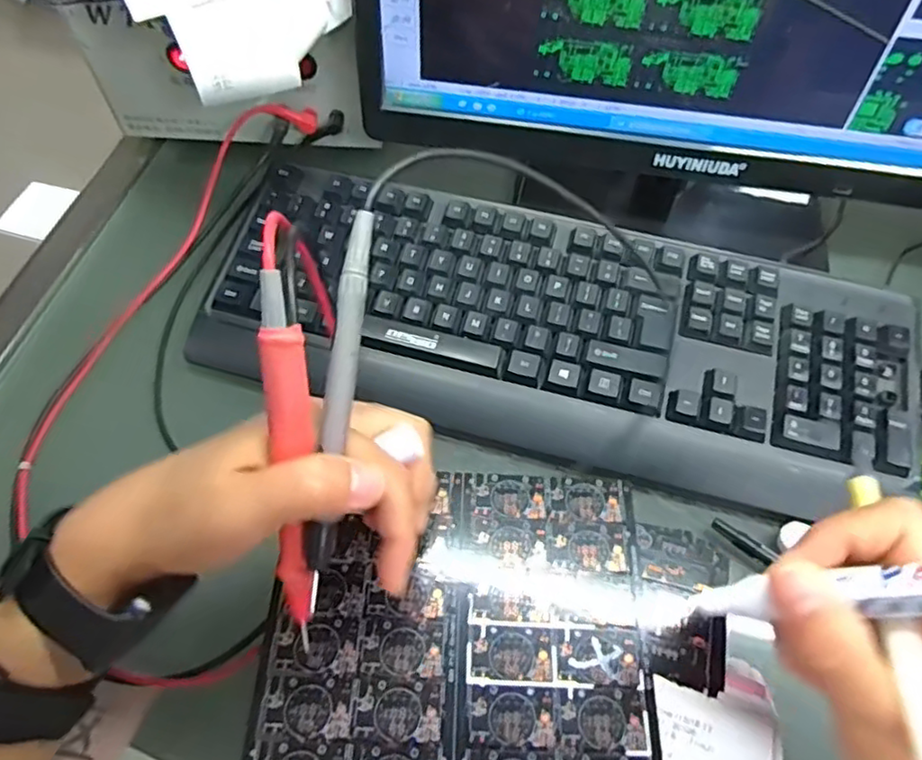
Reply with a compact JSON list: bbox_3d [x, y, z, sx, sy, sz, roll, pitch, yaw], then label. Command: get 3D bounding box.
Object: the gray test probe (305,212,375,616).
[{"bbox_3d":[-0.044,0.009,0.230,0.009,0.007,0.140,7,87,2],"label":"gray test probe"}]

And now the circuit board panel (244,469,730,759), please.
[{"bbox_3d":[0.017,0.114,0.280,0.186,0.004,0.157,11,59,4],"label":"circuit board panel"}]

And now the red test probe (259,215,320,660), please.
[{"bbox_3d":[-0.060,0.018,0.227,0.015,0.017,0.146,-2,100,-3],"label":"red test probe"}]

